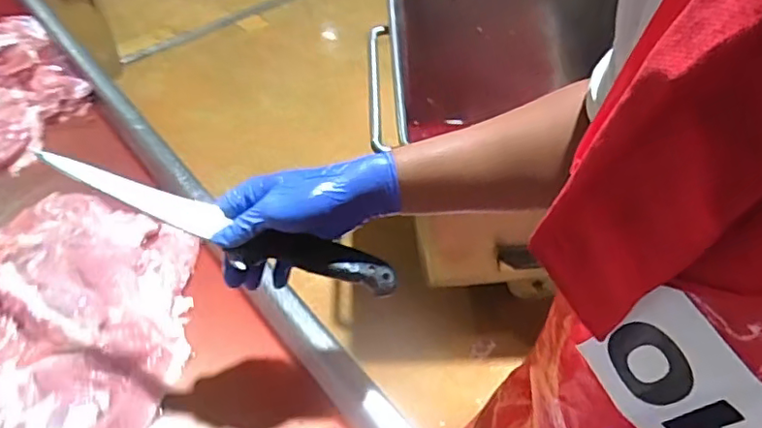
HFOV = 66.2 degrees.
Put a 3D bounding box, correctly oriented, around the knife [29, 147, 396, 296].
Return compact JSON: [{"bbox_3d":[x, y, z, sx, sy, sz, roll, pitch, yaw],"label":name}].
[{"bbox_3d":[-0.130,0.011,0.488,0.298,0.025,0.039,20,52,-4],"label":"knife"}]

